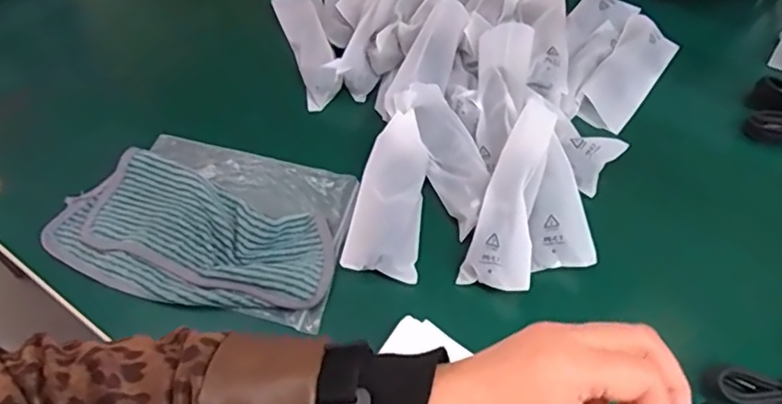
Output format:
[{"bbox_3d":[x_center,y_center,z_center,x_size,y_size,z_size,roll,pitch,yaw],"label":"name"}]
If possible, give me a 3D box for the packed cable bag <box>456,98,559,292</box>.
[{"bbox_3d":[0.101,-0.005,0.485,0.049,0.020,0.153,16,76,12],"label":"packed cable bag"}]

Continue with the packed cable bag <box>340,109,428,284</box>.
[{"bbox_3d":[-0.001,-0.008,0.509,0.058,0.032,0.146,5,54,5],"label":"packed cable bag"}]

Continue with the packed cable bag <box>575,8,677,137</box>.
[{"bbox_3d":[0.242,-0.131,0.613,0.057,0.014,0.154,42,66,-6],"label":"packed cable bag"}]

